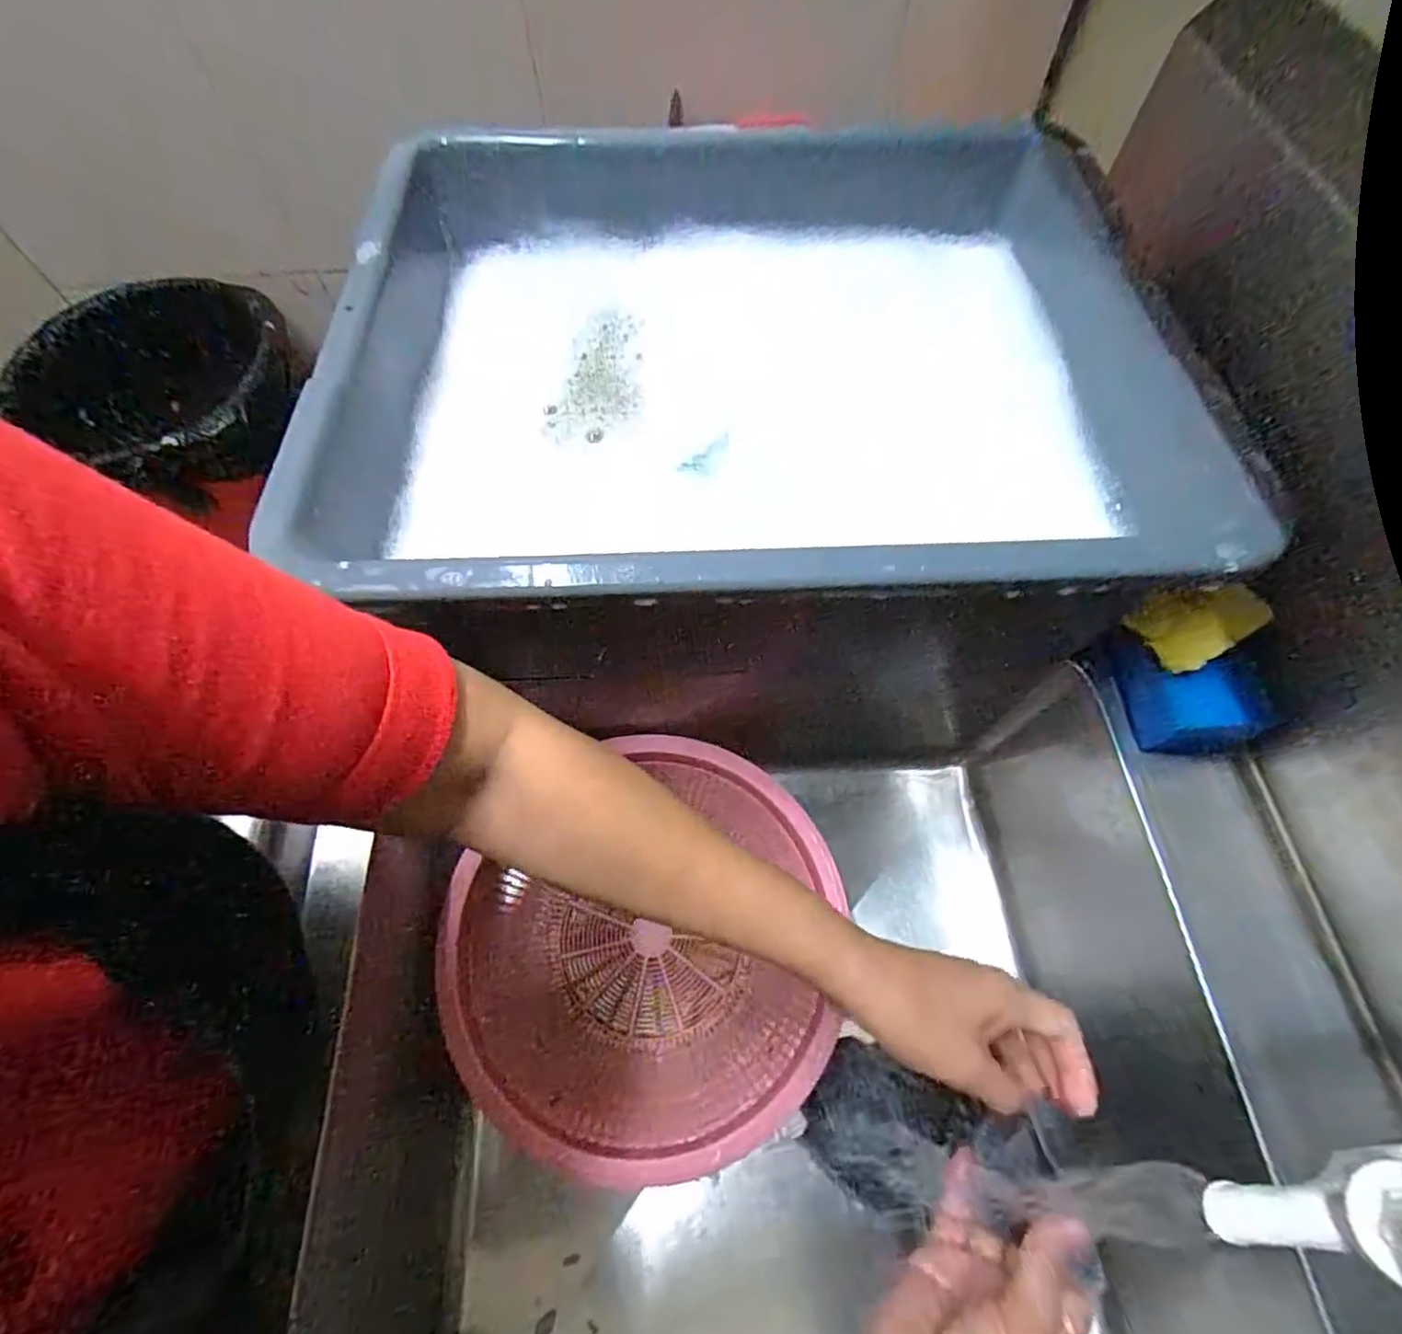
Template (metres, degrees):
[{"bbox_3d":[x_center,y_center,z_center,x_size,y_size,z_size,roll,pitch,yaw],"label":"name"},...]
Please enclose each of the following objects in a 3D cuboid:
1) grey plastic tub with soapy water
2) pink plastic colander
[{"bbox_3d":[0.045,-0.185,0.537,0.553,0.287,0.475,-1,64,0],"label":"grey plastic tub with soapy water"},{"bbox_3d":[-0.051,0.238,0.560,0.299,0.142,0.314,4,64,2],"label":"pink plastic colander"}]

